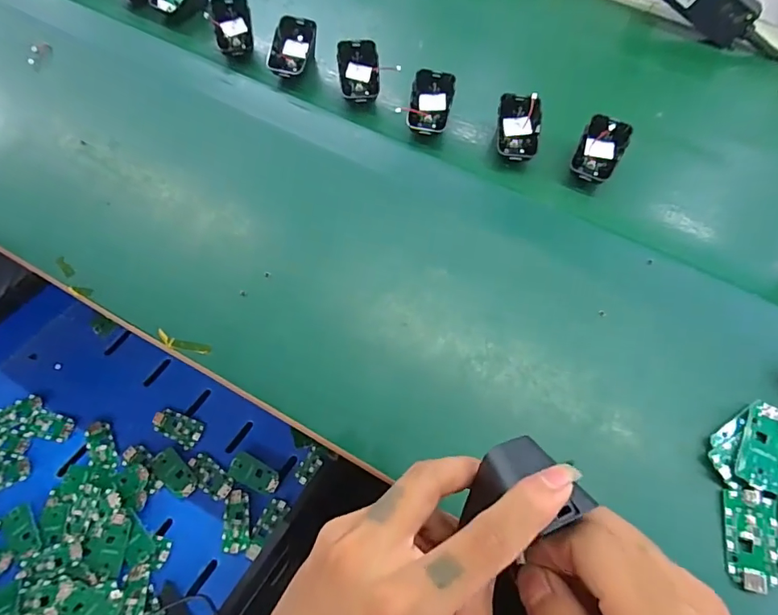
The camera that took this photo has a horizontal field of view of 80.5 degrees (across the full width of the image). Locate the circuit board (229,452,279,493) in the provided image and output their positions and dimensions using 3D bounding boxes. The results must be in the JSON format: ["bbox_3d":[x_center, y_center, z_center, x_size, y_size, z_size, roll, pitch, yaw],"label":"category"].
[{"bbox_3d":[-0.159,0.197,0.543,0.061,0.007,0.029,27,64,11],"label":"circuit board"}]

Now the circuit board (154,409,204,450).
[{"bbox_3d":[-0.263,0.148,0.570,0.062,0.004,0.033,27,64,10],"label":"circuit board"}]

